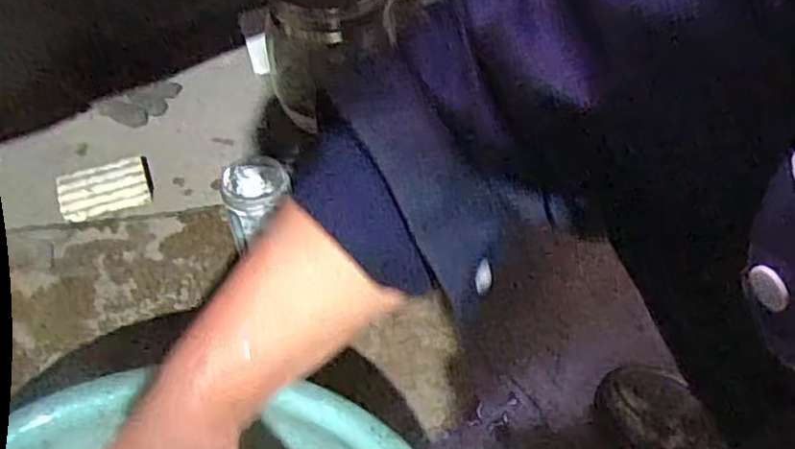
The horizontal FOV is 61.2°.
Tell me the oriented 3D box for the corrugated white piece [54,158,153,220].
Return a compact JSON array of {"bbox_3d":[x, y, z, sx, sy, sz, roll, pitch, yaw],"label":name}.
[{"bbox_3d":[-0.326,-0.040,0.750,0.096,0.032,0.057,-15,51,-12],"label":"corrugated white piece"}]

